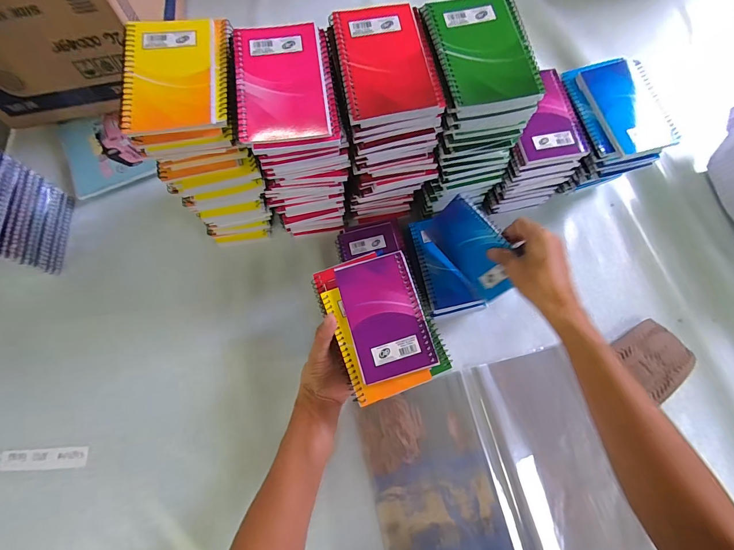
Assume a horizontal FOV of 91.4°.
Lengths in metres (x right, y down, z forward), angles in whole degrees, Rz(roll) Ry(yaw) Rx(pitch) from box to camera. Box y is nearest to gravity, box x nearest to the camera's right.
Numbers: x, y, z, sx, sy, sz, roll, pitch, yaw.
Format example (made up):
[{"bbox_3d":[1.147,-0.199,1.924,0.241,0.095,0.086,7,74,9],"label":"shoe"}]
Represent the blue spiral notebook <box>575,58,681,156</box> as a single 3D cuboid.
[{"bbox_3d":[0.330,-0.213,0.450,0.083,0.010,0.133,-16,74,-4],"label":"blue spiral notebook"}]

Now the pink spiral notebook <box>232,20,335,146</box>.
[{"bbox_3d":[-0.082,-0.186,0.341,0.081,0.008,0.129,-8,73,-2],"label":"pink spiral notebook"}]

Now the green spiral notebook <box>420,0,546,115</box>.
[{"bbox_3d":[0.115,-0.219,0.349,0.092,0.013,0.134,-11,74,-3],"label":"green spiral notebook"}]

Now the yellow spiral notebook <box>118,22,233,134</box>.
[{"bbox_3d":[-0.180,-0.192,0.342,0.095,0.013,0.128,-8,73,-2],"label":"yellow spiral notebook"}]

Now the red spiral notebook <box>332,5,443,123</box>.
[{"bbox_3d":[0.014,-0.207,0.347,0.081,0.009,0.127,-10,73,-3],"label":"red spiral notebook"}]

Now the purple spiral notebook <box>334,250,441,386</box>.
[{"bbox_3d":[0.020,0.044,0.392,0.081,0.011,0.132,-15,74,-4],"label":"purple spiral notebook"}]

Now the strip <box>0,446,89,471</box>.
[{"bbox_3d":[-0.428,0.243,0.472,0.116,0.006,0.027,-3,73,0],"label":"strip"}]

